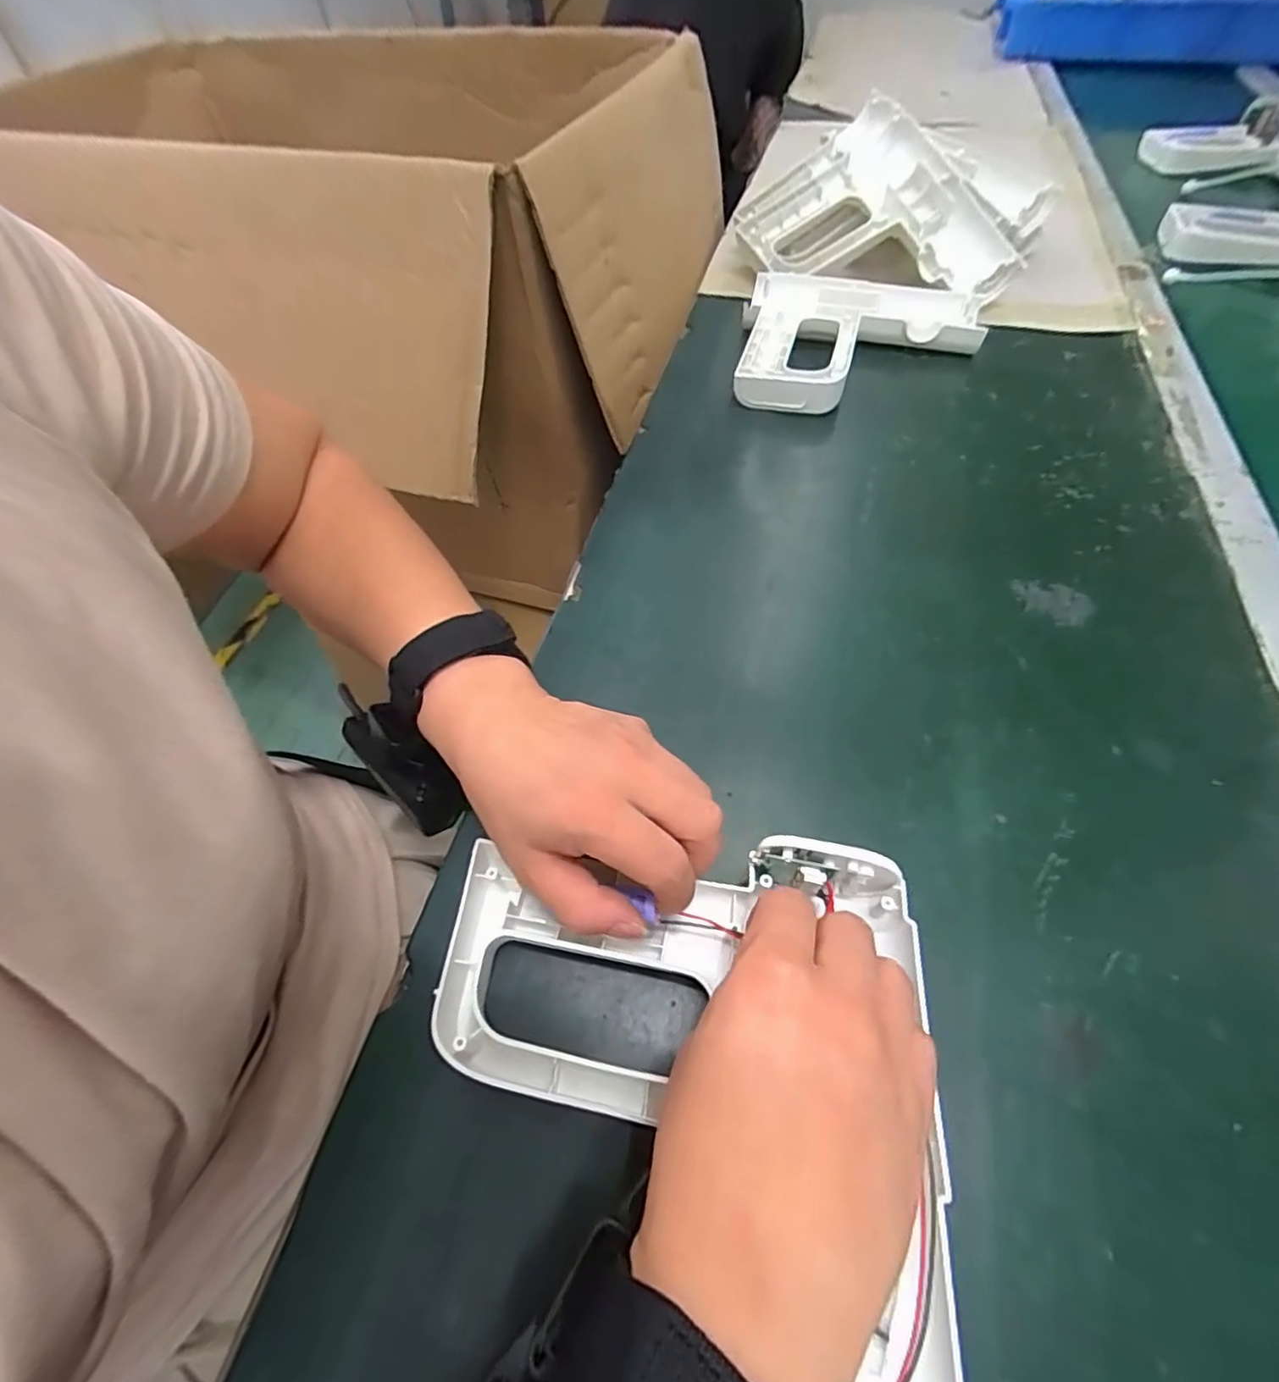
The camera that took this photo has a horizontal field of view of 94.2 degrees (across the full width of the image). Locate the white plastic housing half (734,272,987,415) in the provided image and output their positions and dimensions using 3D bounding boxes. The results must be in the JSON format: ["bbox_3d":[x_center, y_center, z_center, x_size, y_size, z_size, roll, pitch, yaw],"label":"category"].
[{"bbox_3d":[0.185,-0.292,0.504,0.195,0.030,0.180,11,57,9],"label":"white plastic housing half"}]

